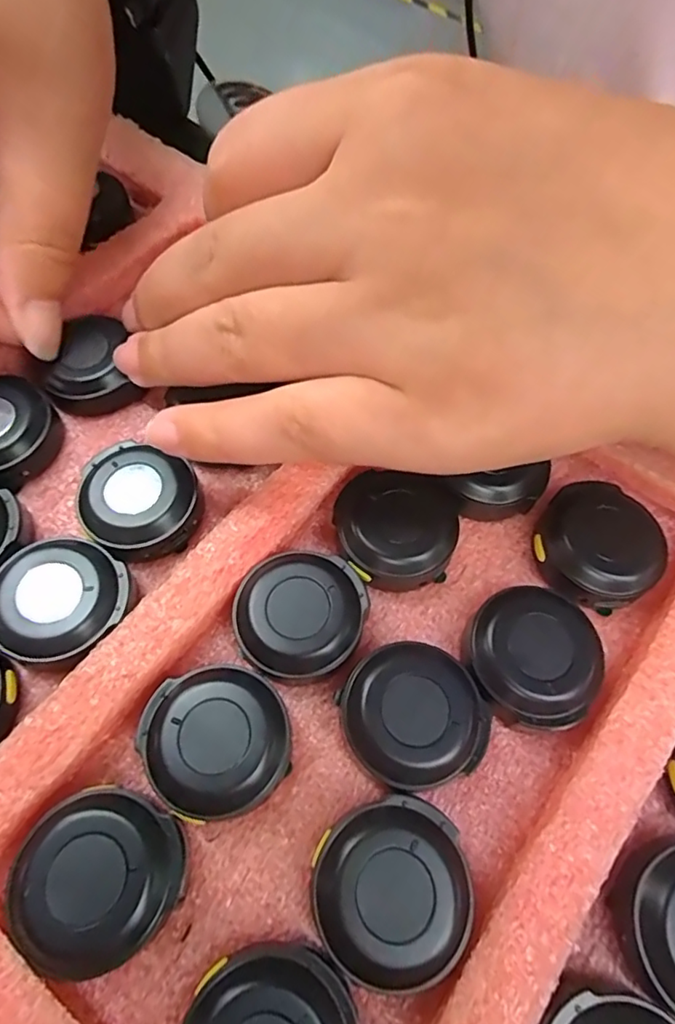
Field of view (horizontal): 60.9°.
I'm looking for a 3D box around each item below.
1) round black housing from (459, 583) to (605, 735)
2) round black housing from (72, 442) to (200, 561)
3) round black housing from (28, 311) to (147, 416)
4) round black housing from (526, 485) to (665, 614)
[{"bbox_3d":[0.043,0.032,0.129,0.028,0.012,0.027,1,63,-2],"label":"round black housing"},{"bbox_3d":[-0.050,-0.003,0.146,0.028,0.012,0.031,-33,69,-18],"label":"round black housing"},{"bbox_3d":[-0.070,-0.043,0.165,0.026,0.014,0.026,1,63,-2],"label":"round black housing"},{"bbox_3d":[0.063,0.008,0.140,0.025,0.014,0.029,-41,71,-20],"label":"round black housing"}]

